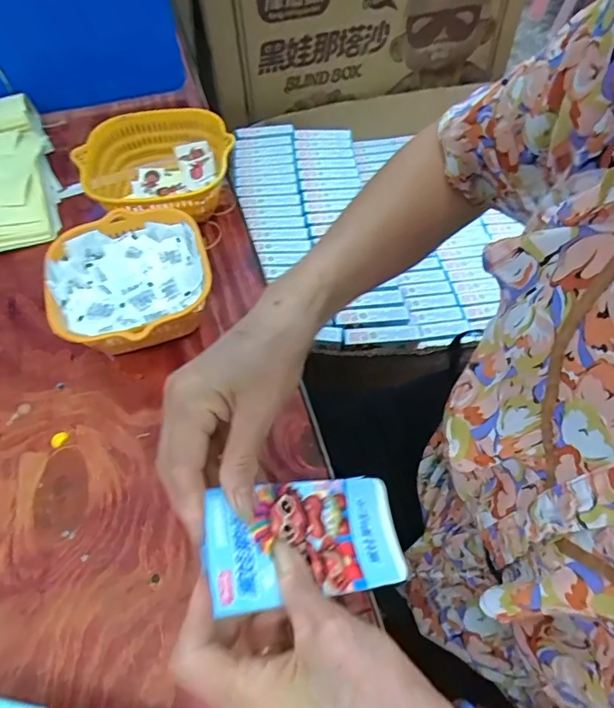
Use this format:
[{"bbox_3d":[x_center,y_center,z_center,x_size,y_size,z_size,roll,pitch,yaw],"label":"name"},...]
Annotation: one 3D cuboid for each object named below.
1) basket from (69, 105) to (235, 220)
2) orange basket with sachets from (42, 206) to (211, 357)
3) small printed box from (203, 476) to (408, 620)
[{"bbox_3d":[-0.157,-0.194,0.530,0.150,0.072,0.140,0,58,1],"label":"basket"},{"bbox_3d":[-0.155,-0.056,0.448,0.134,0.067,0.146,-17,60,-8],"label":"orange basket with sachets"},{"bbox_3d":[0.001,0.108,0.286,0.118,0.008,0.063,1,55,-25],"label":"small printed box"}]

